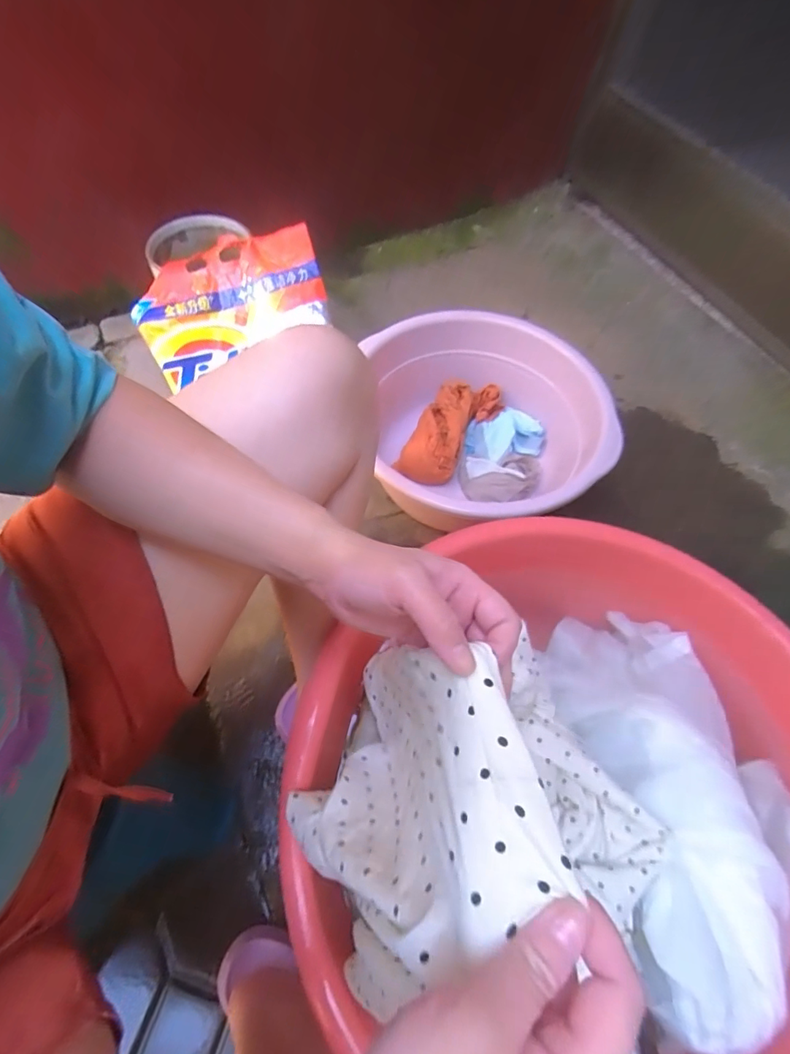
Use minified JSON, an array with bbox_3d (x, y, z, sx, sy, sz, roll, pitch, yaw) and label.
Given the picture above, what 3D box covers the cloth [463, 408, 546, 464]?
[{"bbox_3d":[0.200,-0.169,0.892,0.142,0.052,0.098,-14,61,-9],"label":"cloth"}]

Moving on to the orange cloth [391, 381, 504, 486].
[{"bbox_3d":[0.101,-0.177,0.881,0.114,0.059,0.236,29,64,14],"label":"orange cloth"}]

